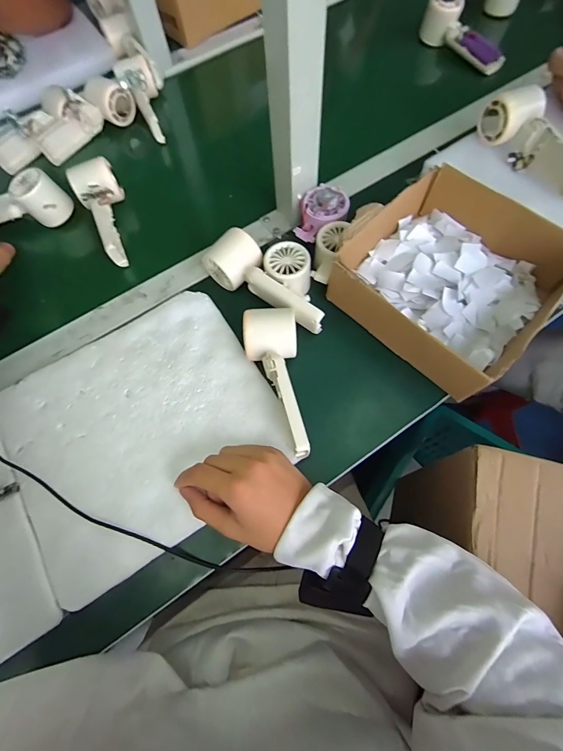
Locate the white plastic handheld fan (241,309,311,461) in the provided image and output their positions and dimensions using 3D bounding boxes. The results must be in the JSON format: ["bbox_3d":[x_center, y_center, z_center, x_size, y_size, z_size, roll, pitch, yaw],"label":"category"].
[{"bbox_3d":[-0.007,0.006,0.362,0.055,0.047,0.154,-5,69,0],"label":"white plastic handheld fan"}]

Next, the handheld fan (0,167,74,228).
[{"bbox_3d":[-0.359,-0.246,0.484,0.116,0.054,0.052,-5,68,6],"label":"handheld fan"}]

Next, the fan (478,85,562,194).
[{"bbox_3d":[0.331,-0.298,0.440,0.059,0.049,0.161,-31,71,-9],"label":"fan"}]

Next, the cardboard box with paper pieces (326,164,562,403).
[{"bbox_3d":[0.198,-0.120,0.399,0.215,0.066,0.231,40,75,16],"label":"cardboard box with paper pieces"}]

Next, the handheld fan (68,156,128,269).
[{"bbox_3d":[-0.244,-0.221,0.467,0.055,0.069,0.153,-17,82,-6],"label":"handheld fan"}]

